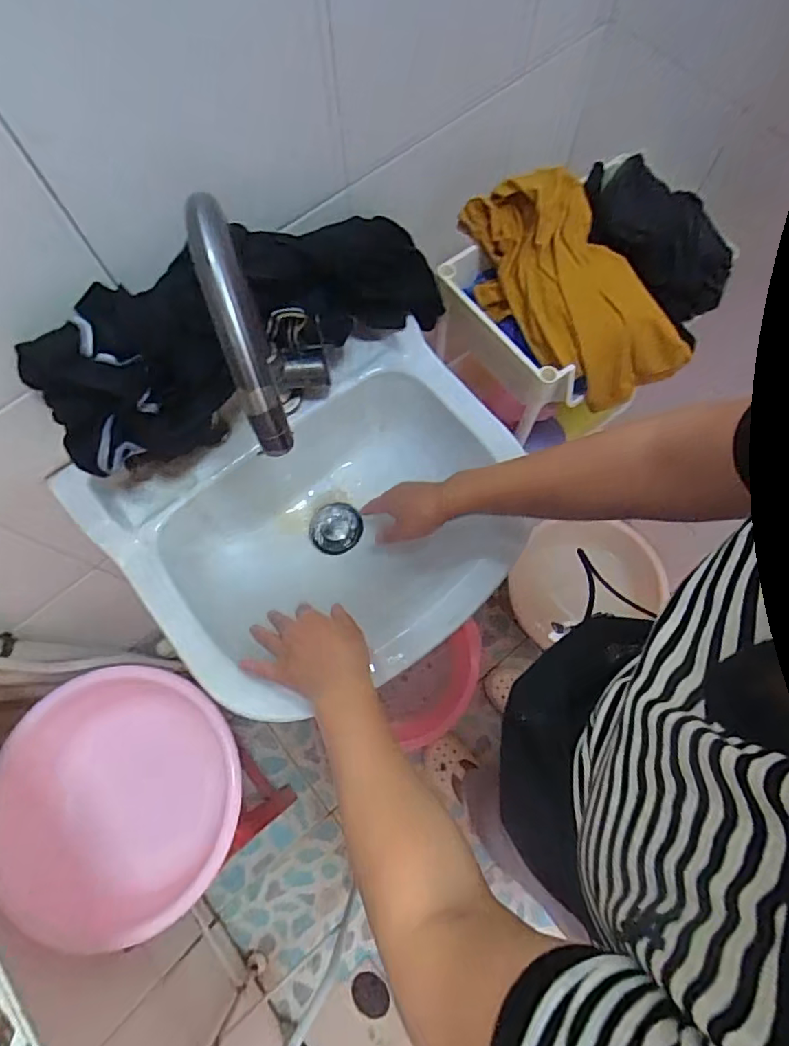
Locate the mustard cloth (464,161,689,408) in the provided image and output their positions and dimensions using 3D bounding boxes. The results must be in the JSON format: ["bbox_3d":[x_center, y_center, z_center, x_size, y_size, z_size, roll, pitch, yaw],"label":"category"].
[{"bbox_3d":[0.226,-0.294,0.694,0.165,0.103,0.307,-39,90,-11],"label":"mustard cloth"}]

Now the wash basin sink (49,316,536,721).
[{"bbox_3d":[-0.076,0.011,0.675,0.436,0.157,0.357,-35,75,-10],"label":"wash basin sink"}]

